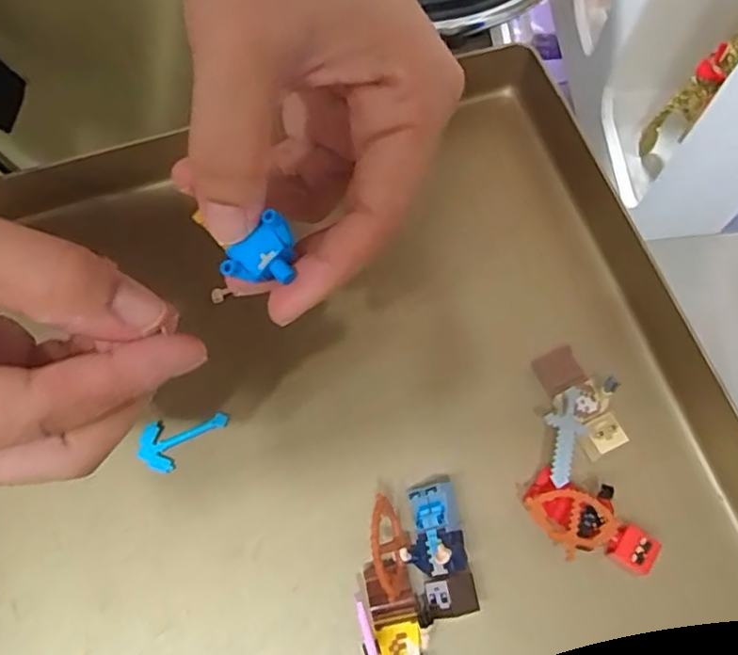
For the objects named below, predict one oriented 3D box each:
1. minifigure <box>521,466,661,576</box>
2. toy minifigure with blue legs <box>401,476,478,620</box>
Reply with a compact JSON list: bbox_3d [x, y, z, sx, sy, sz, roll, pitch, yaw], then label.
[{"bbox_3d":[0.076,0.068,0.213,0.042,0.019,0.025,19,71,8],"label":"minifigure"},{"bbox_3d":[0.022,0.075,0.212,0.020,0.015,0.043,-8,70,-1],"label":"toy minifigure with blue legs"}]

